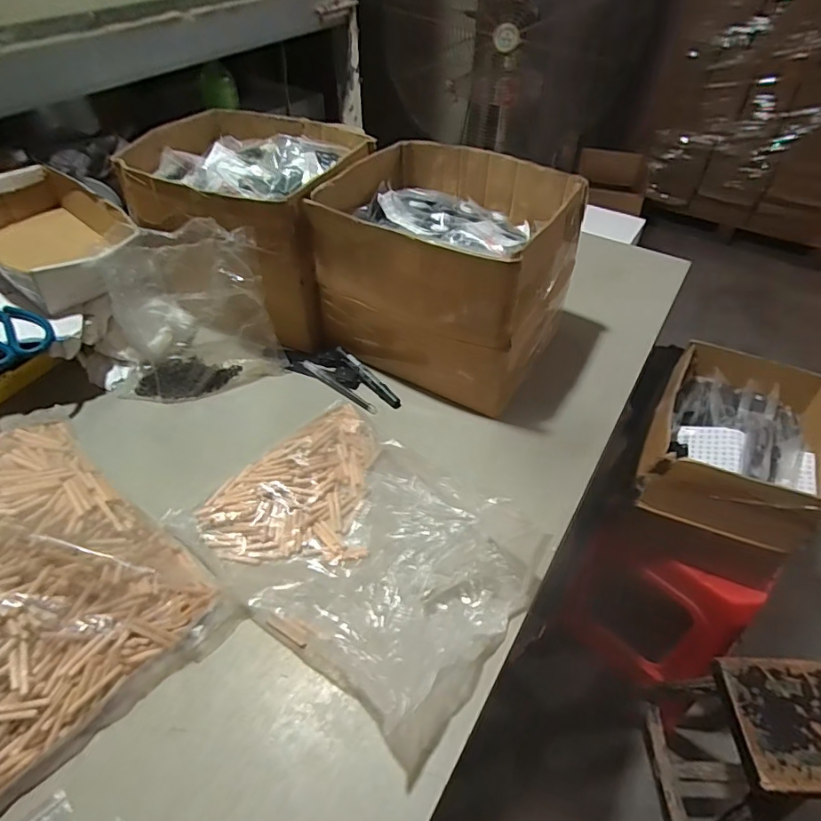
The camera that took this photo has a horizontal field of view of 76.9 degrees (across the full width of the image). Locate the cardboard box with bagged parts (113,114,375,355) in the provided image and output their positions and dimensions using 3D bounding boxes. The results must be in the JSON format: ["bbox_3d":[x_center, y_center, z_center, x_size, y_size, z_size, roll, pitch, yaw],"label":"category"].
[{"bbox_3d":[-0.233,-0.292,0.801,0.280,0.212,0.285,16,49,13],"label":"cardboard box with bagged parts"}]

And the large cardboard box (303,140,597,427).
[{"bbox_3d":[0.058,-0.205,0.753,0.309,0.230,0.277,21,50,17],"label":"large cardboard box"}]

